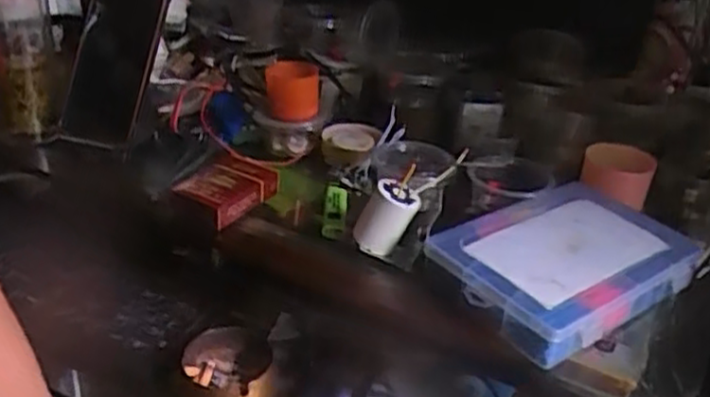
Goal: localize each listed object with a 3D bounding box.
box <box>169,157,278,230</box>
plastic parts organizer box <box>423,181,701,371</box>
[{"bbox_3d":[-0.117,-0.006,0.674,0.061,0.028,0.082,19,33,24],"label":"box"},{"bbox_3d":[0.165,0.048,0.585,0.195,0.031,0.138,-15,35,-31],"label":"plastic parts organizer box"}]

